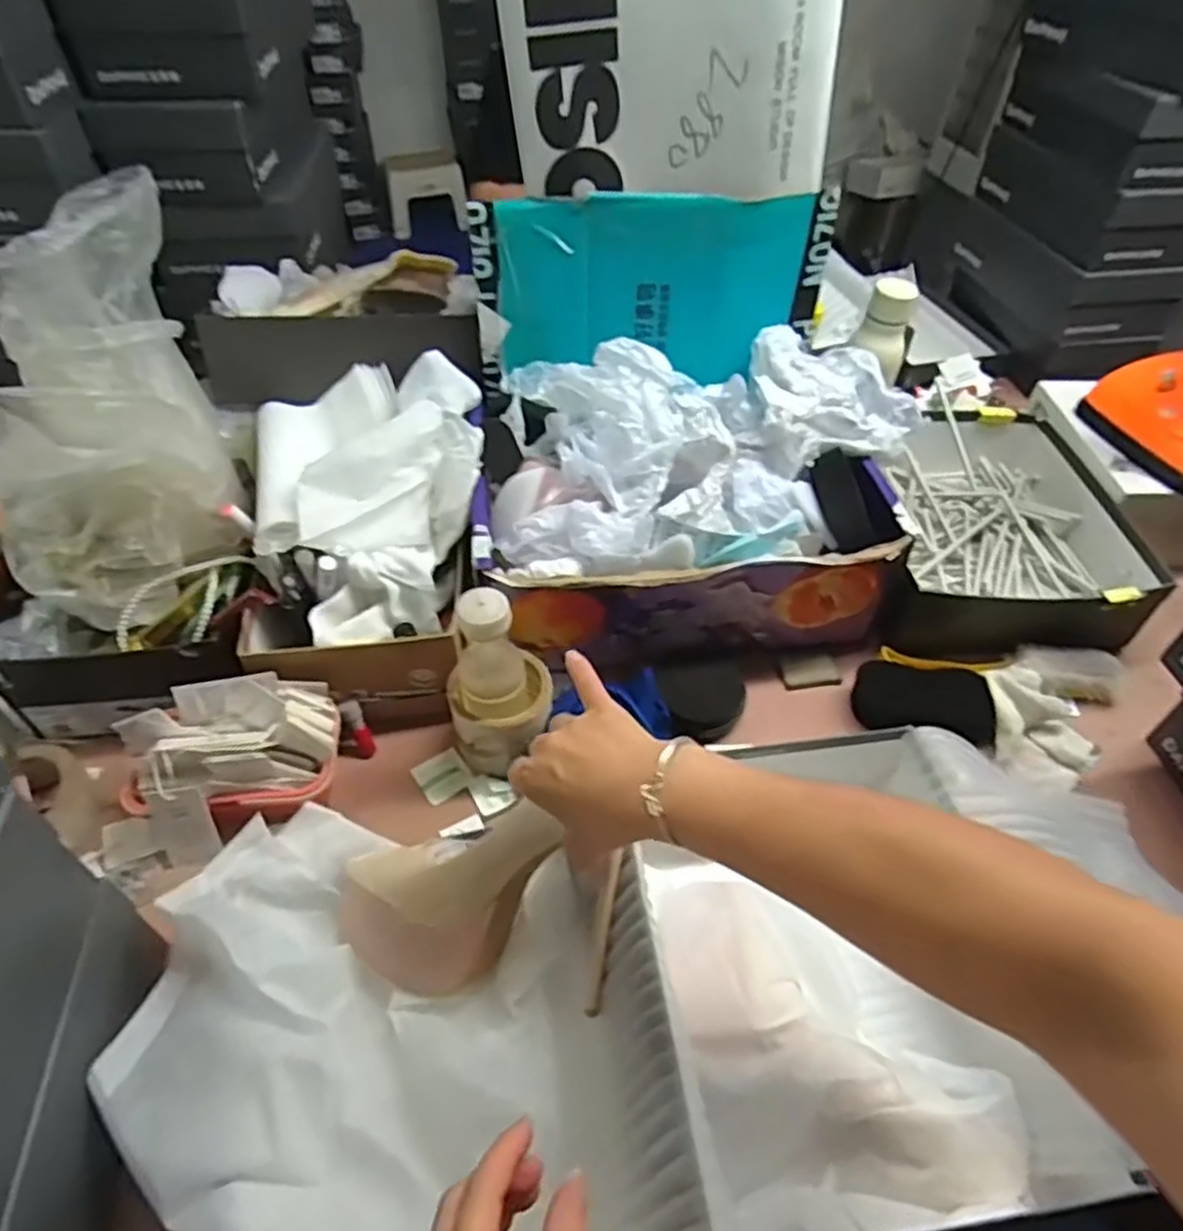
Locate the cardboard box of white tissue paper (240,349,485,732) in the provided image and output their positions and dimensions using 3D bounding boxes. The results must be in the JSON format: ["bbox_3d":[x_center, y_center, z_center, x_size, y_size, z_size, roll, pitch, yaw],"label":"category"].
[{"bbox_3d":[-0.213,-0.094,0.737,0.212,0.180,0.343,-6,48,-7],"label":"cardboard box of white tissue paper"}]

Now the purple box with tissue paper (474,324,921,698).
[{"bbox_3d":[0.107,-0.128,0.764,0.428,0.206,0.280,-3,48,-4],"label":"purple box with tissue paper"}]

